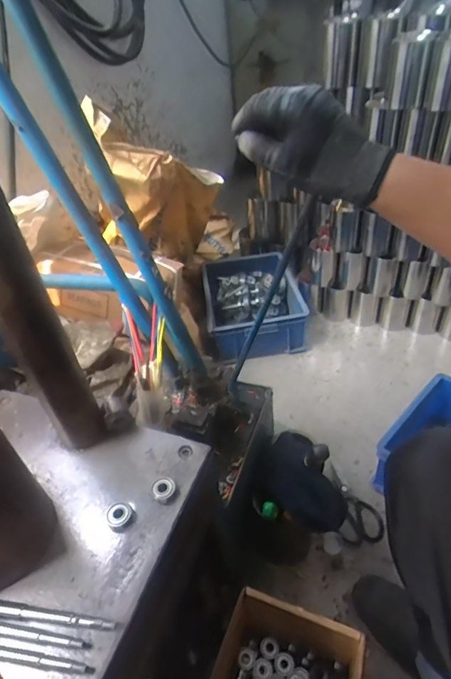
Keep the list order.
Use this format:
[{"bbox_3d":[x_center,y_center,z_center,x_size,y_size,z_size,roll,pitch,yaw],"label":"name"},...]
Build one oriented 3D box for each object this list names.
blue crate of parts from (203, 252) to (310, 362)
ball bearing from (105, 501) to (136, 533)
[{"bbox_3d":[0.095,-0.116,1.431,0.313,0.154,0.395,-9,40,-1],"label":"blue crate of parts"},{"bbox_3d":[-0.127,0.212,0.513,0.034,0.013,0.032,14,45,24],"label":"ball bearing"}]

